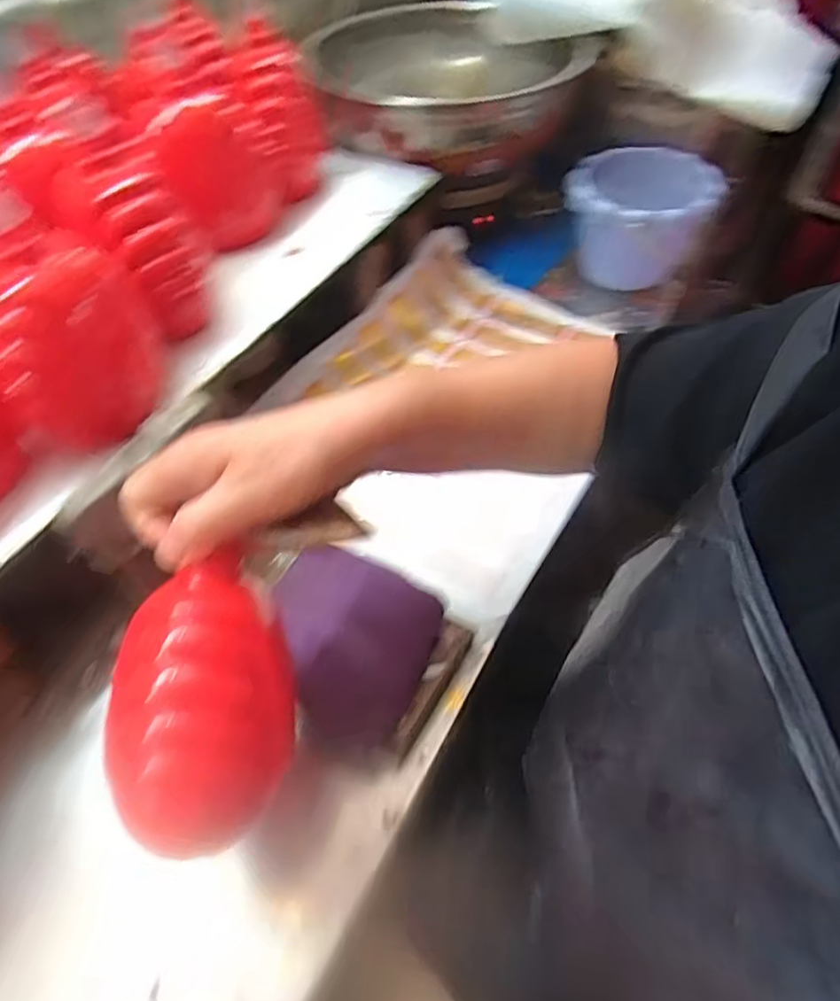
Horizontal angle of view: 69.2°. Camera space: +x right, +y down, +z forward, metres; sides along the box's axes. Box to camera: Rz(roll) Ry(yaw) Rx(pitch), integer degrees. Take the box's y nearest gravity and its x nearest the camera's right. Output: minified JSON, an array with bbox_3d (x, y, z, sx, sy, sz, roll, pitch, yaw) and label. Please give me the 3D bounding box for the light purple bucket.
[{"bbox_3d":[0.265,-0.346,0.766,0.171,0.126,0.147,9,54,6],"label":"light purple bucket"}]

